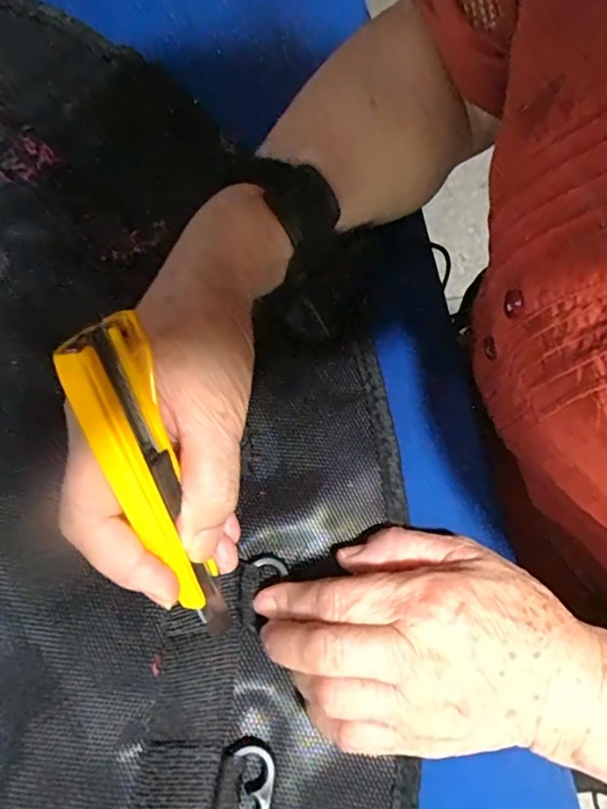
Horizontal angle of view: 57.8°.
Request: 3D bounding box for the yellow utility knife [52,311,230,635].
[{"bbox_3d":[-0.058,0.037,0.224,0.023,0.030,0.143,-16,117,-4],"label":"yellow utility knife"}]

